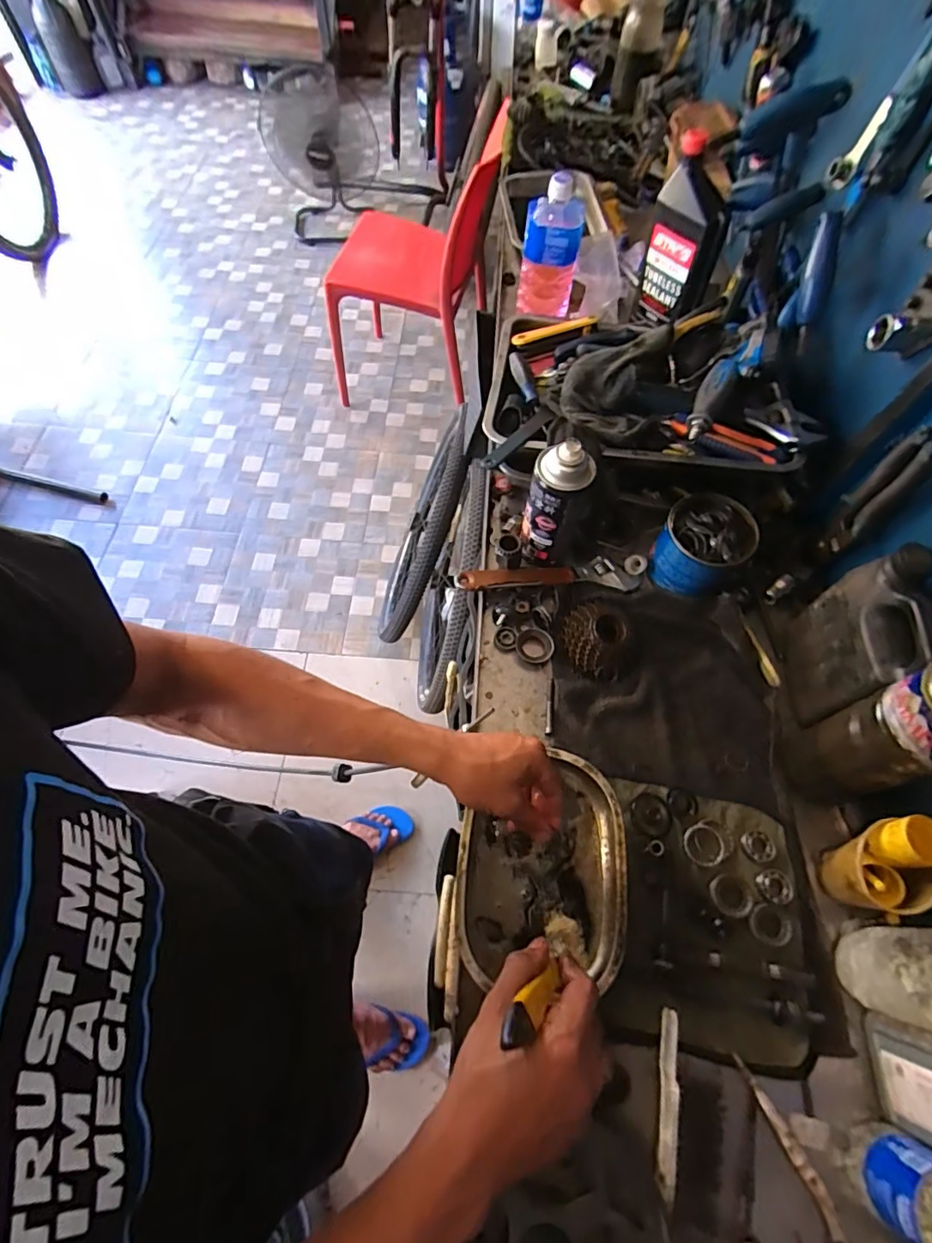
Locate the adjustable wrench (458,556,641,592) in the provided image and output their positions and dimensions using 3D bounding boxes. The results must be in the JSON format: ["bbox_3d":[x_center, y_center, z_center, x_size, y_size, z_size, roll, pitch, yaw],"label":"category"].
[{"bbox_3d":[0.106,-0.060,0.660,0.227,0.022,0.041,-3,64,-4],"label":"adjustable wrench"}]

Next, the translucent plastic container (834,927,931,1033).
[{"bbox_3d":[0.372,0.302,0.452,0.066,0.094,0.070,1,64,-2],"label":"translucent plastic container"}]

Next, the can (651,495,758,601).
[{"bbox_3d":[0.285,-0.092,0.642,0.095,0.092,0.093,1,64,-2],"label":"can"}]

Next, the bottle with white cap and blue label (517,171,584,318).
[{"bbox_3d":[0.126,-0.549,0.795,0.083,0.192,0.076,11,64,3],"label":"bottle with white cap and blue label"}]

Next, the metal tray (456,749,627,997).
[{"bbox_3d":[0.073,0.229,0.507,0.151,0.029,0.192,6,63,1],"label":"metal tray"}]

